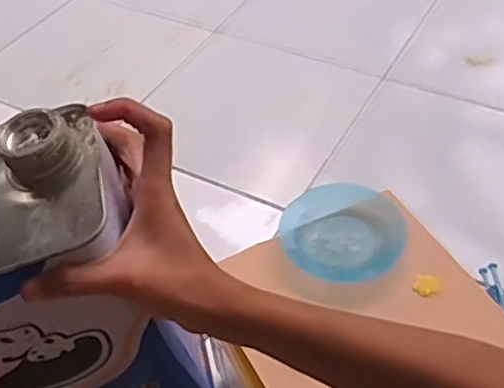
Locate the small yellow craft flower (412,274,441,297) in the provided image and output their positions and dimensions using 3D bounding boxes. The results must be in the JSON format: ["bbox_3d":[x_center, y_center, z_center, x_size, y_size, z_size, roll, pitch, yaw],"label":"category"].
[{"bbox_3d":[0.178,0.093,0.647,0.026,0.011,0.019,11,50,15],"label":"small yellow craft flower"}]

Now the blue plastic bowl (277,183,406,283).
[{"bbox_3d":[0.095,0.039,0.682,0.127,0.034,0.105,5,48,10],"label":"blue plastic bowl"}]

